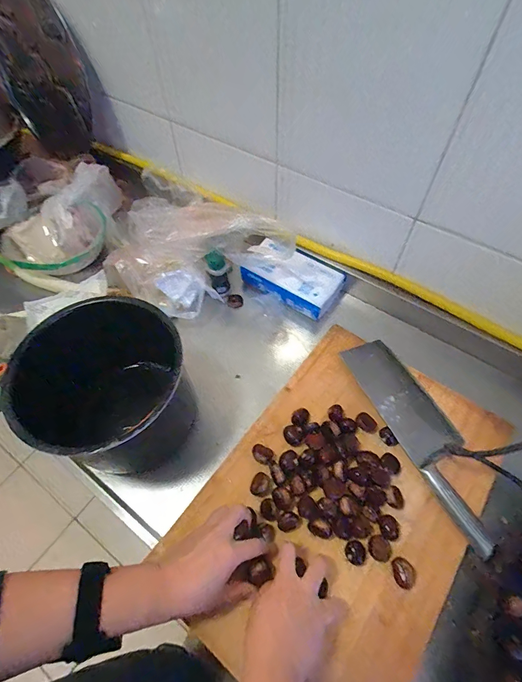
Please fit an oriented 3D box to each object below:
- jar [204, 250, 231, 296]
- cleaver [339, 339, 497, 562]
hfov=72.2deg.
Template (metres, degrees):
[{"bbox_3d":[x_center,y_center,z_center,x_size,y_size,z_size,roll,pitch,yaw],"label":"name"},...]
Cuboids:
[{"bbox_3d":[-0.076,-0.124,0.652,0.035,0.084,0.029,-30,62,-16],"label":"jar"},{"bbox_3d":[0.232,0.126,0.518,0.078,0.019,0.312,-22,61,-12],"label":"cleaver"}]

